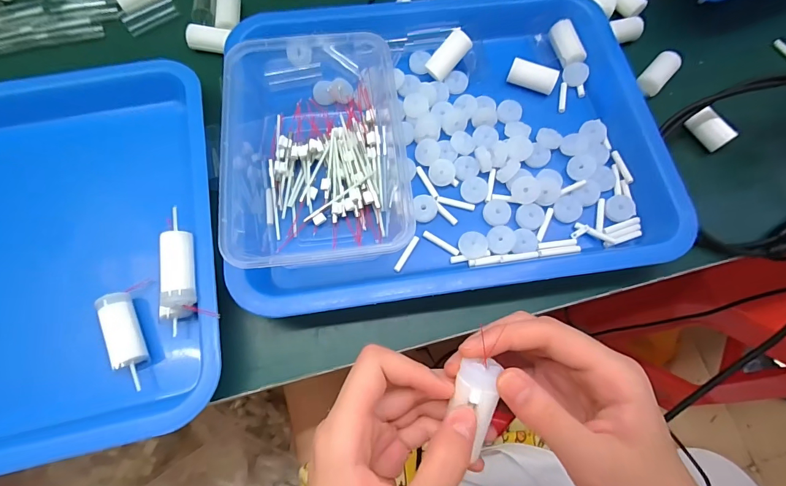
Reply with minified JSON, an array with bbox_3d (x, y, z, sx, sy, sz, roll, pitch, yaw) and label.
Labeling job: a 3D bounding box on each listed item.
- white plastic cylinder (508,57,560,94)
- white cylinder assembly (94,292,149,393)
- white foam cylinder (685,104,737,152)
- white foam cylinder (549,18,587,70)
[{"bbox_3d":[0.121,-0.144,0.336,0.041,0.018,0.014,20,71,6],"label":"white plastic cylinder"},{"bbox_3d":[-0.178,0.064,0.259,0.017,0.019,0.064,-22,72,-9],"label":"white cylinder assembly"},{"bbox_3d":[0.266,-0.095,0.325,0.020,0.023,0.034,-28,73,-11],"label":"white foam cylinder"},{"bbox_3d":[0.155,-0.179,0.348,0.020,0.015,0.041,-16,72,-7],"label":"white foam cylinder"}]

